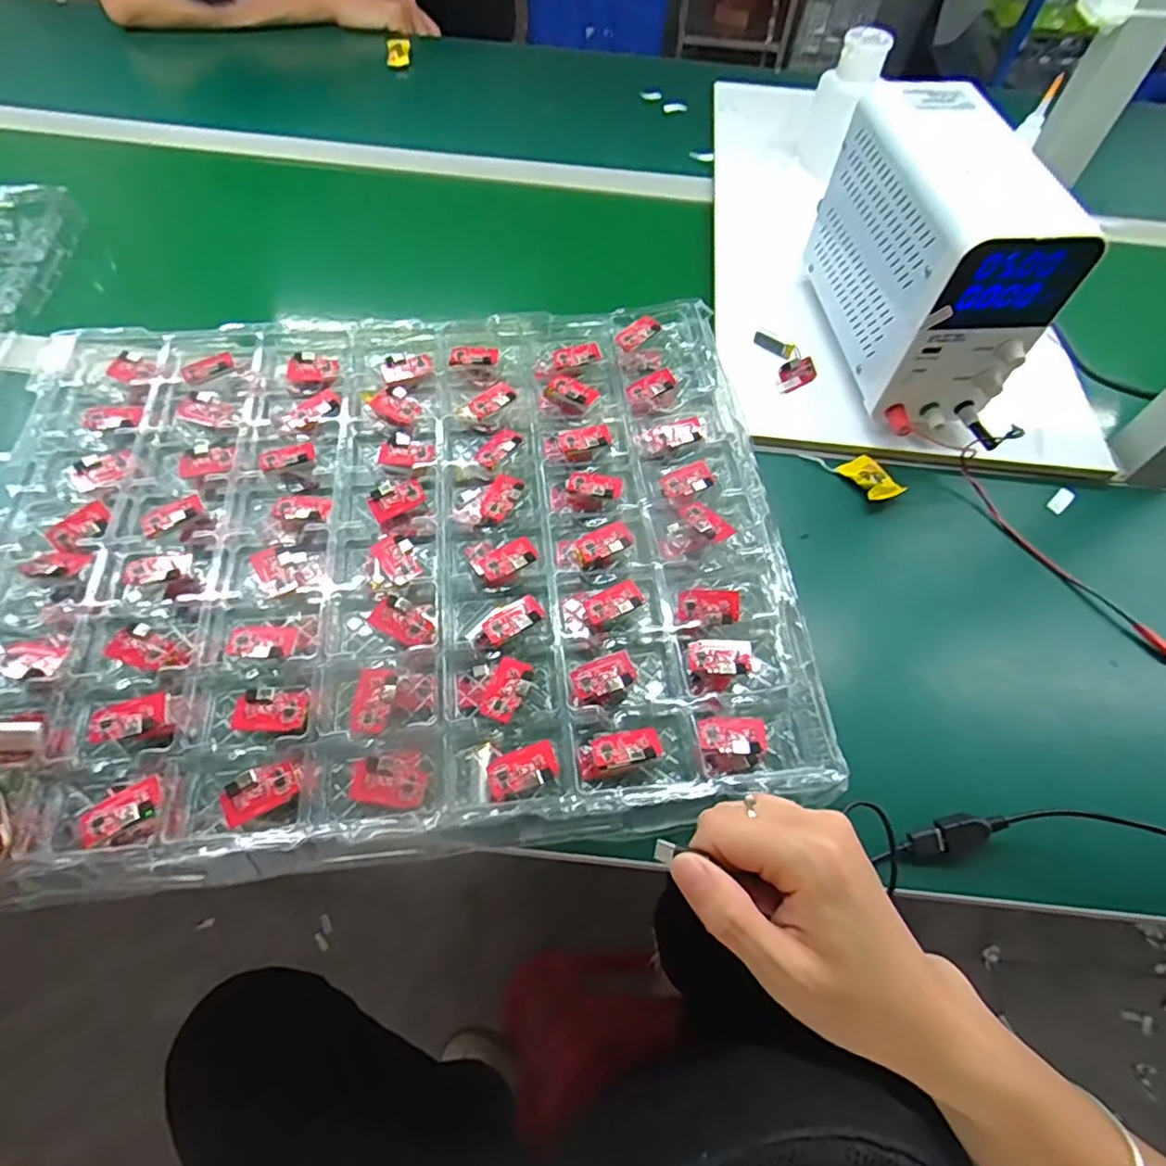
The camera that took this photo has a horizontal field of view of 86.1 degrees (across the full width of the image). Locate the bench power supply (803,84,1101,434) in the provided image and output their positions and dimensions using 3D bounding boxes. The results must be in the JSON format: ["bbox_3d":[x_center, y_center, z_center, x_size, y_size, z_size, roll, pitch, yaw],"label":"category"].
[{"bbox_3d":[0.248,-0.235,0.449,0.090,0.131,0.201,-2,60,-4],"label":"bench power supply"}]

